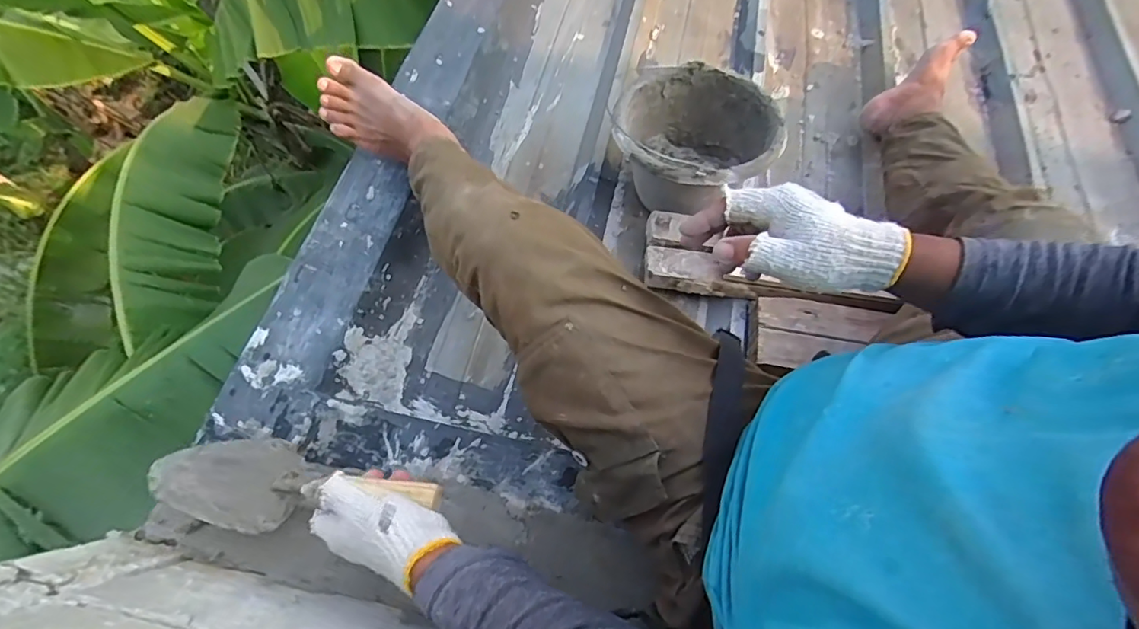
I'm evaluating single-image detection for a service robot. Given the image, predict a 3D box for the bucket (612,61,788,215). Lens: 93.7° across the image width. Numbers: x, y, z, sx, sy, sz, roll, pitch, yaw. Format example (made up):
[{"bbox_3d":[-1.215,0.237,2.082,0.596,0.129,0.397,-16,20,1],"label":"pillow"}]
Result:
[{"bbox_3d":[0.191,-0.270,0.845,0.233,0.165,0.226,0,75,0],"label":"bucket"}]

